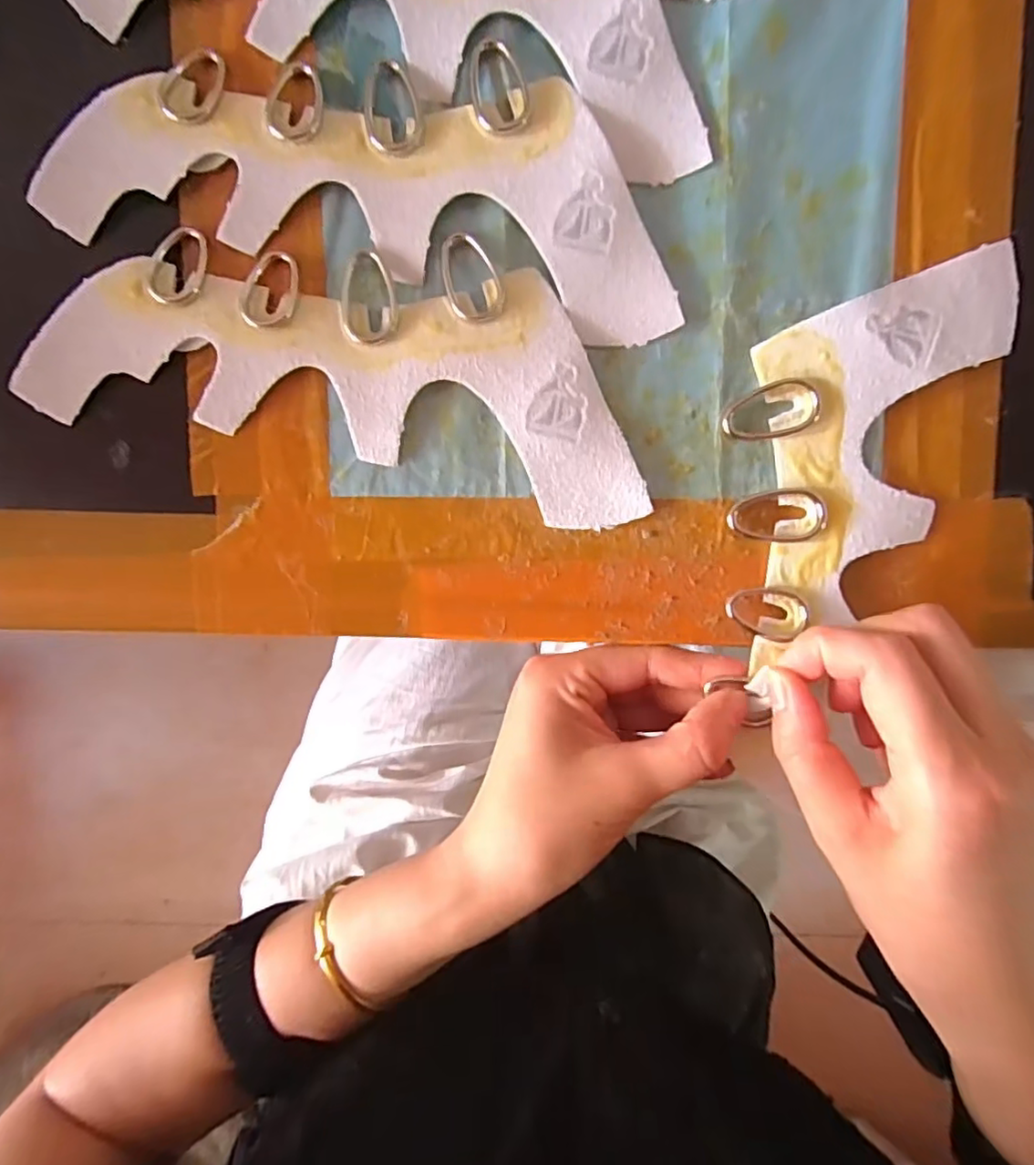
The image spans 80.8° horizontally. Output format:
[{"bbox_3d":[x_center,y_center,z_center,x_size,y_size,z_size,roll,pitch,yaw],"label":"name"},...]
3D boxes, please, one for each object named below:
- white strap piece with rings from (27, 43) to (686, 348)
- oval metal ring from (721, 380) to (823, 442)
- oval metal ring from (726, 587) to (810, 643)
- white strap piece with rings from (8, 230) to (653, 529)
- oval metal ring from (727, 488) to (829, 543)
[{"bbox_3d":[-0.051,-0.138,0.211,0.213,0.007,0.082,5,95,-1],"label":"white strap piece with rings"},{"bbox_3d":[0.092,-0.062,0.219,0.034,0.005,0.019,-10,95,1],"label":"oval metal ring"},{"bbox_3d":[0.091,0.010,0.222,0.029,0.006,0.019,18,95,-2],"label":"oval metal ring"},{"bbox_3d":[-0.058,-0.079,0.216,0.215,0.007,0.082,10,95,-1],"label":"white strap piece with rings"},{"bbox_3d":[0.095,-0.024,0.222,0.035,0.004,0.019,-1,95,0],"label":"oval metal ring"}]

